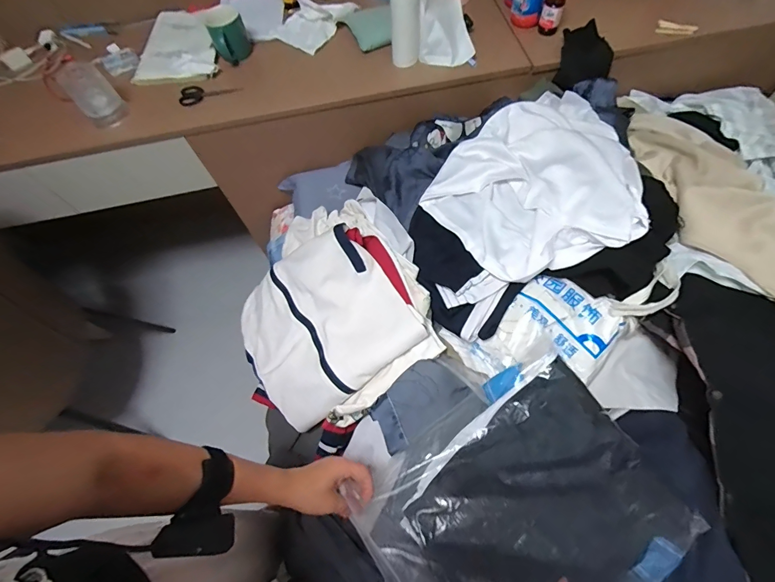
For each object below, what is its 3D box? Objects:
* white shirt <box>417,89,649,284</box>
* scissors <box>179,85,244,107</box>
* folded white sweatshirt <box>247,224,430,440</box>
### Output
[{"bbox_3d":[0.294,-0.206,0.685,0.402,0.092,0.356,-30,66,-11],"label":"white shirt"},{"bbox_3d":[-0.409,-0.461,0.875,0.141,0.020,0.050,-14,64,-3],"label":"scissors"},{"bbox_3d":[-0.139,0.062,0.720,0.371,0.080,0.319,-38,69,15],"label":"folded white sweatshirt"}]

